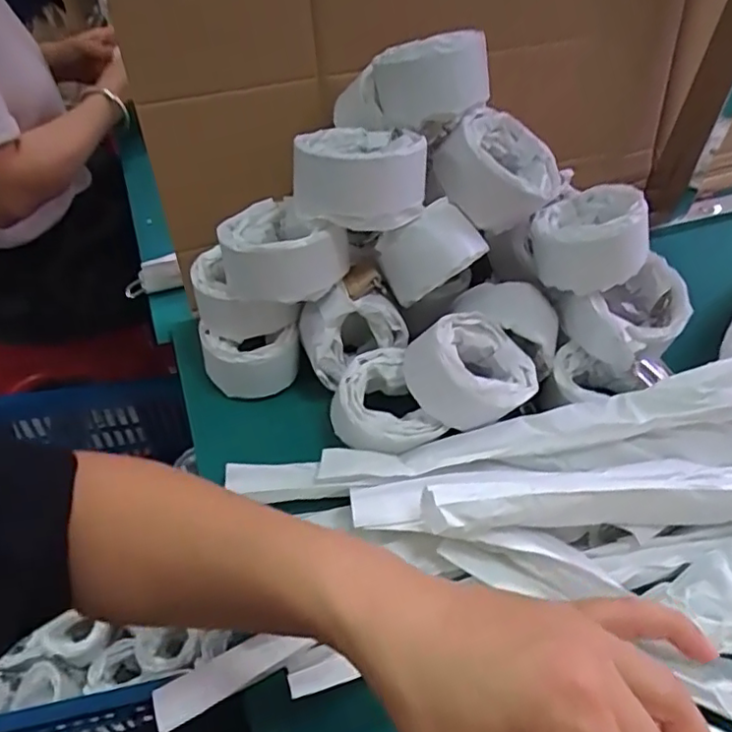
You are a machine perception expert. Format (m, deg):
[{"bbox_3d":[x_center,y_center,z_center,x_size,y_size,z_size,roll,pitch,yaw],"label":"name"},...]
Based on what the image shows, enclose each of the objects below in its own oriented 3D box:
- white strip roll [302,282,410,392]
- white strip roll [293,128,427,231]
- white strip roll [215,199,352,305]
[{"bbox_3d":[-0.011,-0.021,0.500,0.090,0.079,0.043,3,47,0],"label":"white strip roll"},{"bbox_3d":[-0.004,-0.151,0.461,0.099,0.050,0.096,1,47,-1],"label":"white strip roll"},{"bbox_3d":[-0.062,-0.095,0.471,0.097,0.052,0.090,-2,47,-4],"label":"white strip roll"}]

